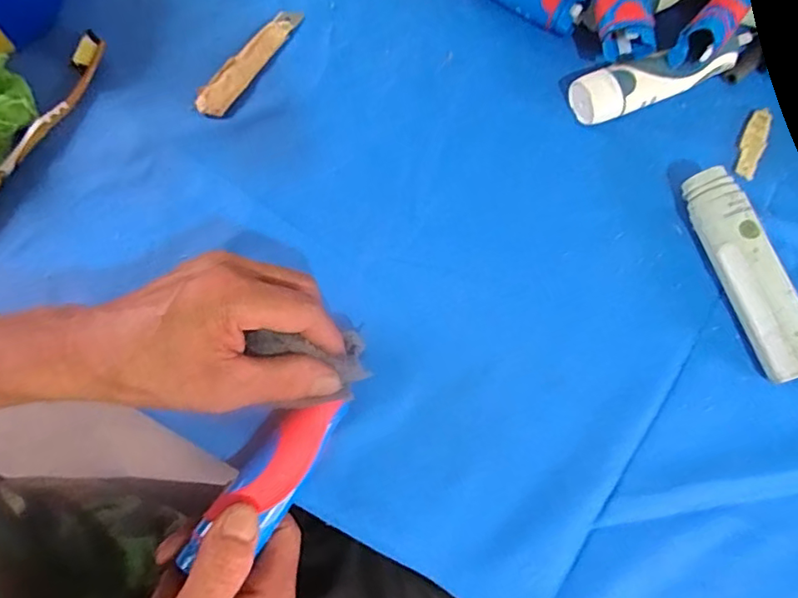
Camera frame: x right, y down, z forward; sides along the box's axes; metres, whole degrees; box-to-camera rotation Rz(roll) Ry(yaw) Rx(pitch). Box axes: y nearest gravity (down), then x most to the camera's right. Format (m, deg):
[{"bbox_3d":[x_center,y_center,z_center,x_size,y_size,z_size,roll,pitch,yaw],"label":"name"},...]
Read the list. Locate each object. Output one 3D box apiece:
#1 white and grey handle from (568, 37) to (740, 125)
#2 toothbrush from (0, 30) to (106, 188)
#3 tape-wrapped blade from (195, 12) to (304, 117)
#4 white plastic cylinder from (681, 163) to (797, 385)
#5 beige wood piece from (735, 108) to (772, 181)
[{"bbox_3d":[0.189,-0.162,0.414,0.129,0.027,0.033,-21,75,-7],"label":"white and grey handle"},{"bbox_3d":[-0.256,-0.108,0.388,0.012,0.018,0.184,23,74,6],"label":"toothbrush"},{"bbox_3d":[-0.111,-0.178,0.421,0.022,0.006,0.109,31,75,8],"label":"tape-wrapped blade"},{"bbox_3d":[0.222,-0.017,0.365,0.030,0.035,0.139,-17,74,-6],"label":"white plastic cylinder"},{"bbox_3d":[0.258,-0.114,0.412,0.017,0.004,0.060,25,74,6],"label":"beige wood piece"}]

